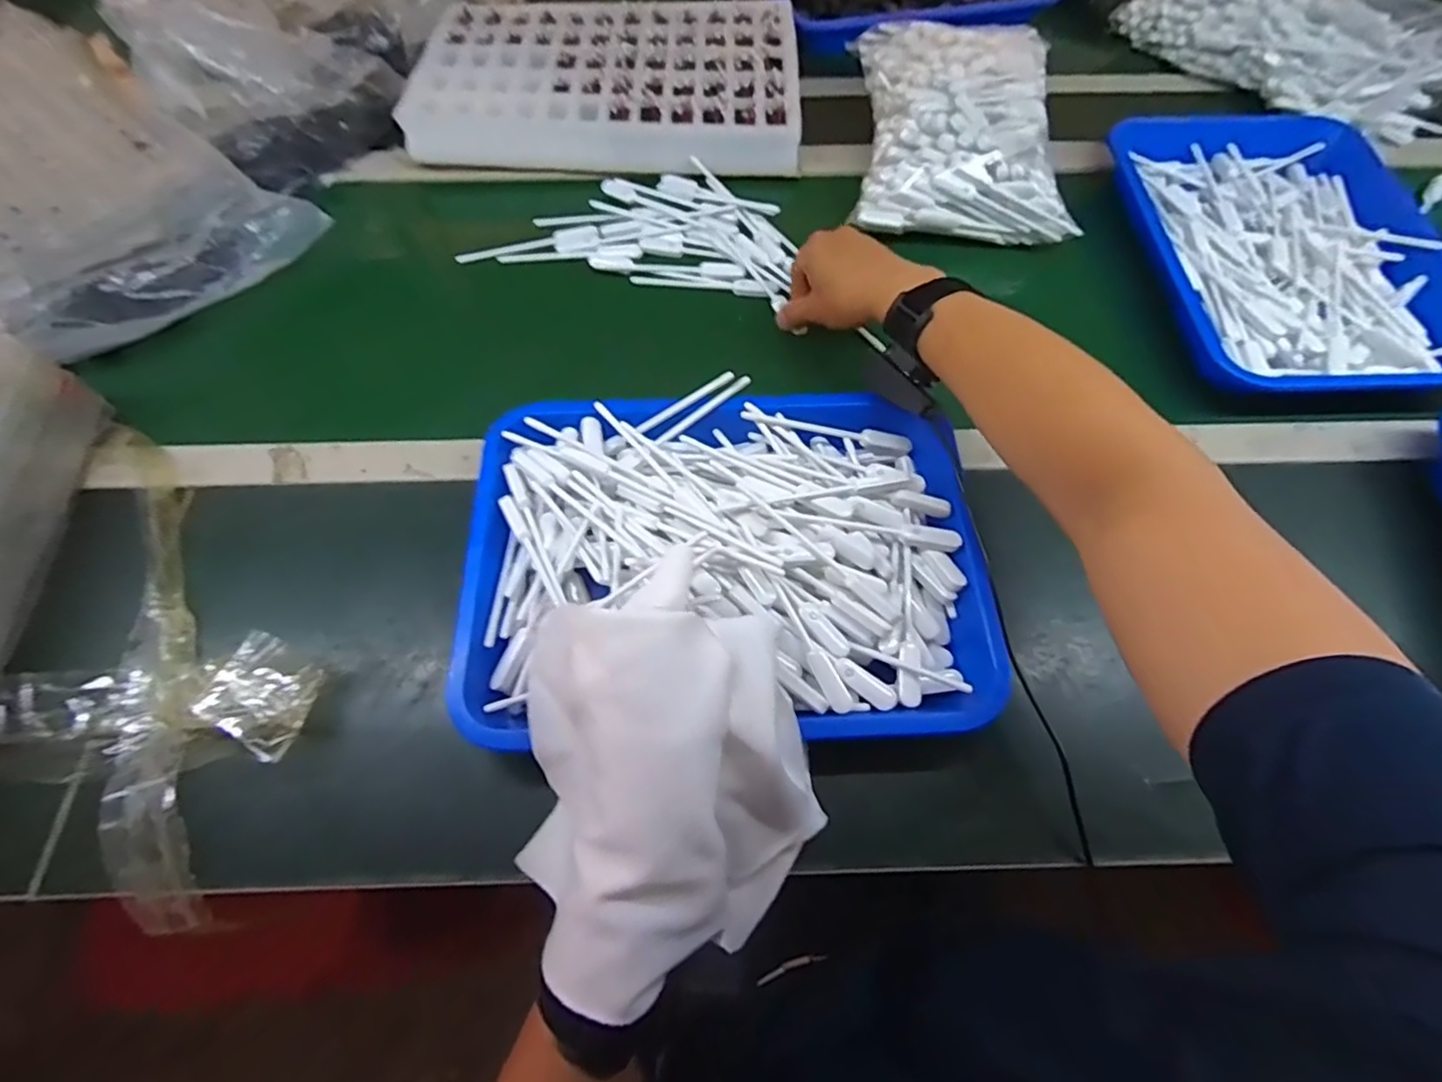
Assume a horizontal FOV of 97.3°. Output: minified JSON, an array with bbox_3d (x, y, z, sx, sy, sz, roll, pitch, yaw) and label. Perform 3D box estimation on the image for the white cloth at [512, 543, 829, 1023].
[{"bbox_3d":[-0.031,0.131,0.343,0.164,0.140,0.179,-13,65,-7],"label":"white cloth"}]

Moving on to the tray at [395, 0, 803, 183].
[{"bbox_3d":[-0.128,-0.529,0.732,0.425,0.042,0.273,-1,64,-1],"label":"tray"}]

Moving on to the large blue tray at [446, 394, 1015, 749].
[{"bbox_3d":[0.004,0.007,0.462,0.368,0.038,0.269,-2,64,-2],"label":"large blue tray"}]

